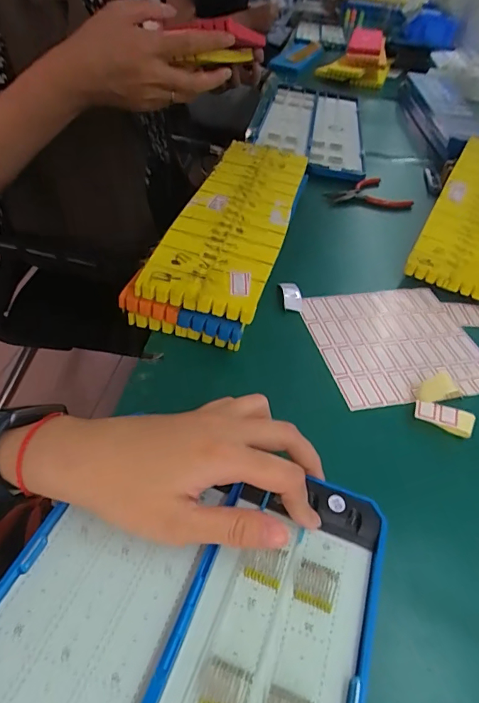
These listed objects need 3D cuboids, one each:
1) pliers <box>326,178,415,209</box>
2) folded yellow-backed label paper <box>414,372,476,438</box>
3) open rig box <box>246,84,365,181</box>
[{"bbox_3d":[0.172,-0.223,0.616,0.110,0.012,0.083,-1,45,-8],"label":"pliers"},{"bbox_3d":[0.155,0.040,0.332,0.041,0.023,0.037,21,46,14],"label":"folded yellow-backed label paper"},{"bbox_3d":[0.119,-0.394,0.776,0.185,0.021,0.423,10,44,3],"label":"open rig box"}]

